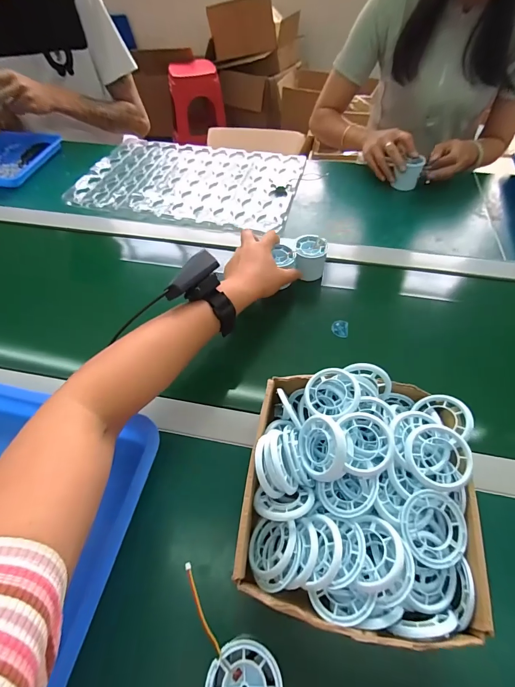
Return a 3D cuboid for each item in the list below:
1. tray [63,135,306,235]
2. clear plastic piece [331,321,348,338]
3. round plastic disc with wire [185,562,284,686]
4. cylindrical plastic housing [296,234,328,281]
[{"bbox_3d":[-0.139,-0.353,0.711,0.443,0.017,0.286,10,56,9],"label":"tray"},{"bbox_3d":[0.121,-0.022,0.490,0.023,0.008,0.025,5,55,6],"label":"clear plastic piece"},{"bbox_3d":[-0.018,0.232,0.259,0.054,0.014,0.111,-14,56,-8],"label":"round plastic disc with wire"},{"bbox_3d":[0.088,-0.142,0.548,0.047,0.060,0.051,-1,55,1],"label":"cylindrical plastic housing"}]

